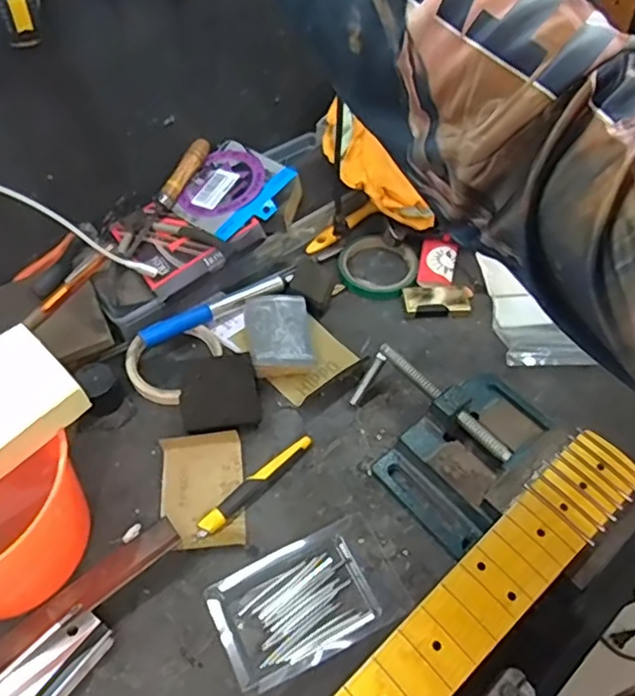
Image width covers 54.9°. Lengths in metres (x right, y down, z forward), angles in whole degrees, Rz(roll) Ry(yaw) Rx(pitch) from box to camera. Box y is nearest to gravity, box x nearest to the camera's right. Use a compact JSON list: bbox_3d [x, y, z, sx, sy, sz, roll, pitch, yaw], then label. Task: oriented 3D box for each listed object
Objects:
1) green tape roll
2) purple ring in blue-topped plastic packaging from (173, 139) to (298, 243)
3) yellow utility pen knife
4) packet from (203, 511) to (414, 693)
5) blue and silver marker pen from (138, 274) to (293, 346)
[{"bbox_3d":[0.066,-0.091,0.685,0.088,0.013,0.081,1,53,-2],"label":"green tape roll"},{"bbox_3d":[-0.090,-0.166,0.644,0.108,0.008,0.110,33,71,26],"label":"purple ring in blue-topped plastic packaging"},{"bbox_3d":[-0.053,0.115,0.526,0.019,0.014,0.122,39,61,23],"label":"yellow utility pen knife"},{"bbox_3d":[-0.007,0.191,0.469,0.141,0.022,0.087,-21,57,-17],"label":"packet"},{"bbox_3d":[-0.101,-0.040,0.641,0.173,0.021,0.023,-24,58,-19],"label":"blue and silver marker pen"}]

